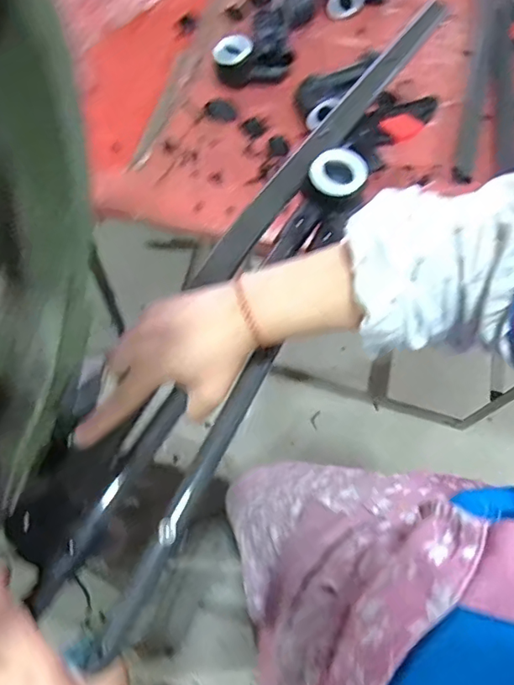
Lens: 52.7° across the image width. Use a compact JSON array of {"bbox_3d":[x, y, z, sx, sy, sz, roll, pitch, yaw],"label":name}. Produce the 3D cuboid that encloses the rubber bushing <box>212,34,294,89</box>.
[{"bbox_3d":[-0.006,-0.408,0.757,0.113,0.044,0.052,-1,66,-1],"label":"rubber bushing"}]

